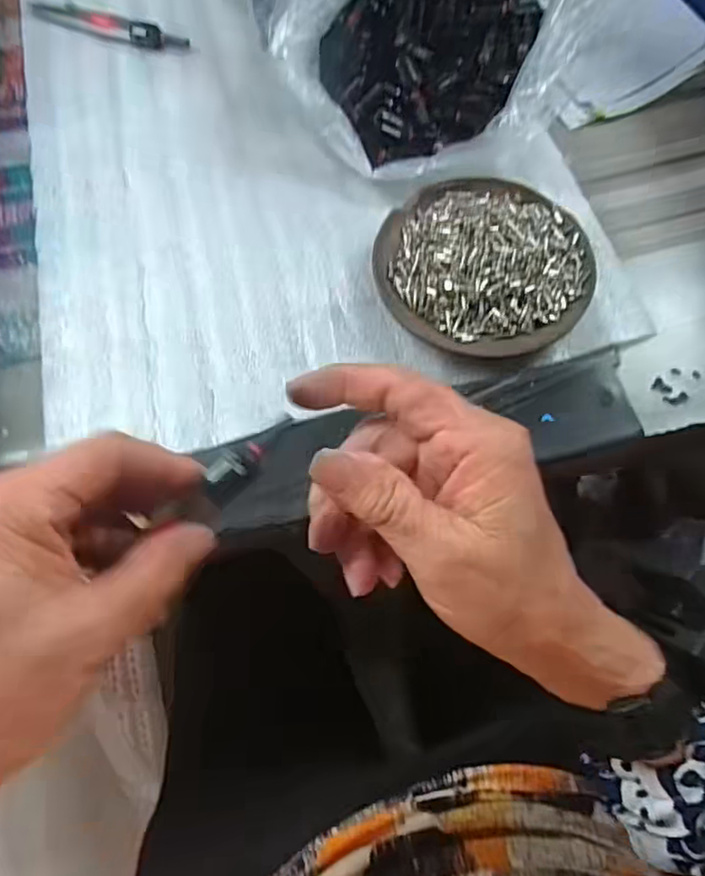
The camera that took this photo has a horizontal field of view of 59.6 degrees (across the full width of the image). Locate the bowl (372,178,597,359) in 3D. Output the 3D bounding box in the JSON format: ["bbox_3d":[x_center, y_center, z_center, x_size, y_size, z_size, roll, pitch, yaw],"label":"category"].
[{"bbox_3d":[0.073,-0.097,0.332,0.113,0.026,0.106,-1,67,2],"label":"bowl"}]

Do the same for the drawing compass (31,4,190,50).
[{"bbox_3d":[-0.172,-0.287,0.427,0.124,0.008,0.016,21,70,10],"label":"drawing compass"}]

